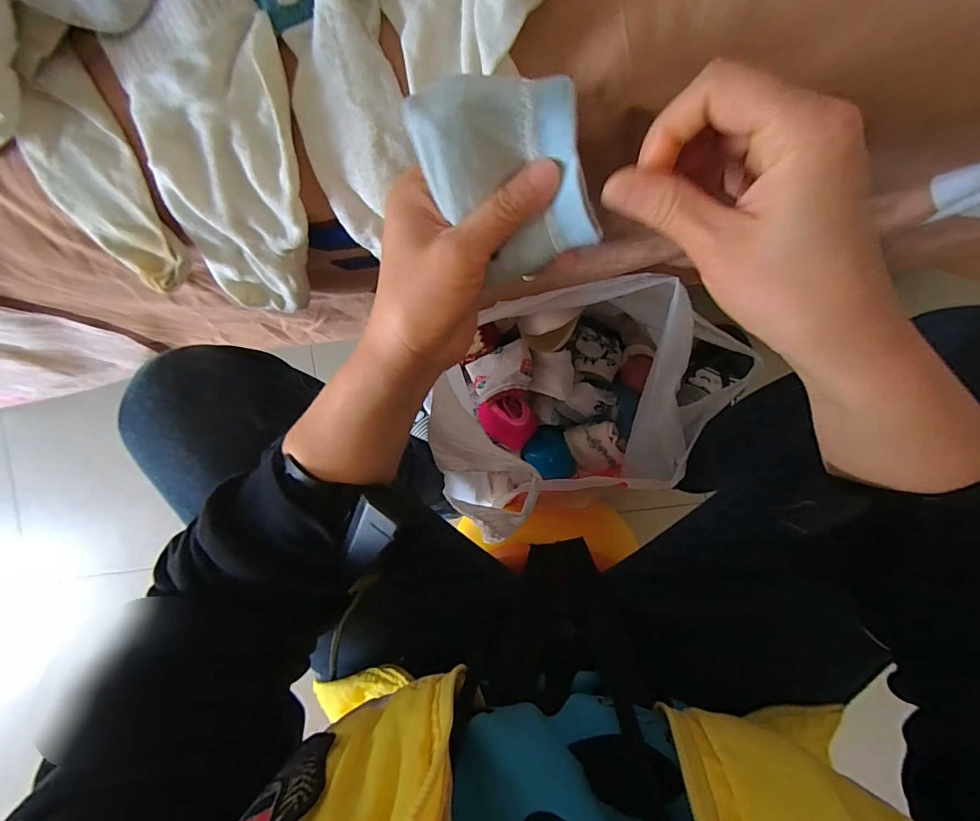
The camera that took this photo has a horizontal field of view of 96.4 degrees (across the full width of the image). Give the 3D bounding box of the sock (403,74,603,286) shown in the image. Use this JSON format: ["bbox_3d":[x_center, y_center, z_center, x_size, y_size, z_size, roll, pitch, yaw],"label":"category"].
[{"bbox_3d":[0.010,-0.101,0.199,0.067,0.013,0.088,-17,134,8],"label":"sock"}]

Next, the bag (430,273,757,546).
[{"bbox_3d":[0.102,-0.004,0.534,0.309,0.260,0.248,-9,90,5],"label":"bag"}]

